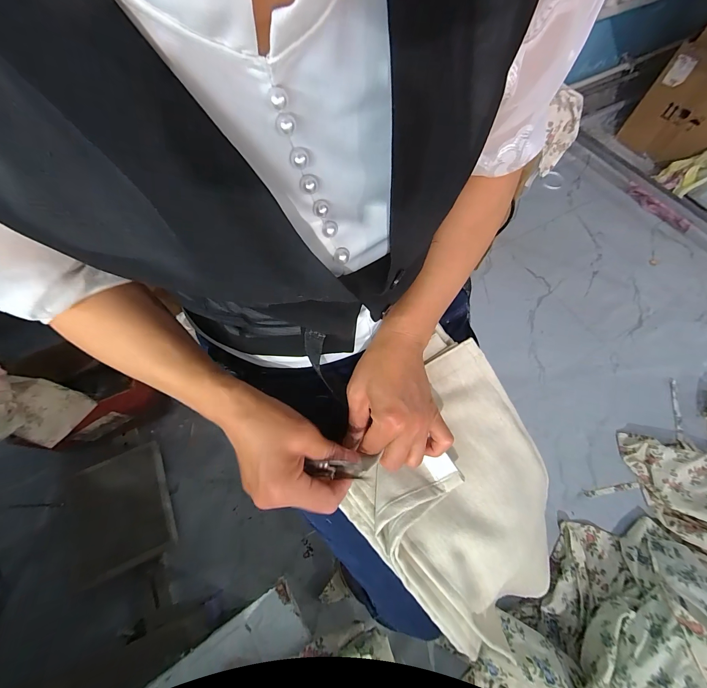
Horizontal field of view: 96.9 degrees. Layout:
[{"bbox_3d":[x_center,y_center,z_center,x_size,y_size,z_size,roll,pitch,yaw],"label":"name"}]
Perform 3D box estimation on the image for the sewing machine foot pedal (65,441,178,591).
[{"bbox_3d":[-0.588,0.417,0.784,0.243,0.038,0.272,-24,66,-12],"label":"sewing machine foot pedal"}]

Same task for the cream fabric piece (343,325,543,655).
[{"bbox_3d":[0.120,0.161,0.341,0.217,0.050,0.285,-40,97,-20],"label":"cream fabric piece"}]

